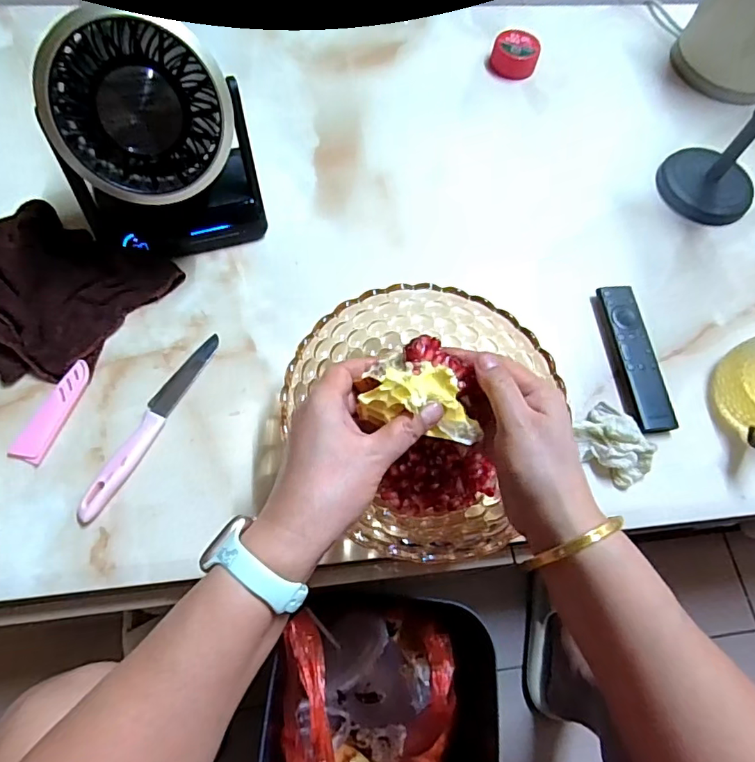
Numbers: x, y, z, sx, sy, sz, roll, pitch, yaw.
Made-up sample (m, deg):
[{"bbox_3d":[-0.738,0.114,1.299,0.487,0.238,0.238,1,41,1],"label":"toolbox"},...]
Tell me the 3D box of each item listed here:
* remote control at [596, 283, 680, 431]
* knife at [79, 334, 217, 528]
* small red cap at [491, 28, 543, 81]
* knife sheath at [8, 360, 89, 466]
[{"bbox_3d":[0.258,-0.026,0.516,0.034,0.017,0.157,-4,66,-5],"label":"remote control"},{"bbox_3d":[-0.202,0.035,0.462,0.025,0.011,0.193,23,66,7],"label":"knife"},{"bbox_3d":[0.183,-0.434,0.684,0.062,0.034,0.054,17,66,4],"label":"small red cap"},{"bbox_3d":[-0.290,0.025,0.460,0.028,0.012,0.096,19,66,6],"label":"knife sheath"}]

